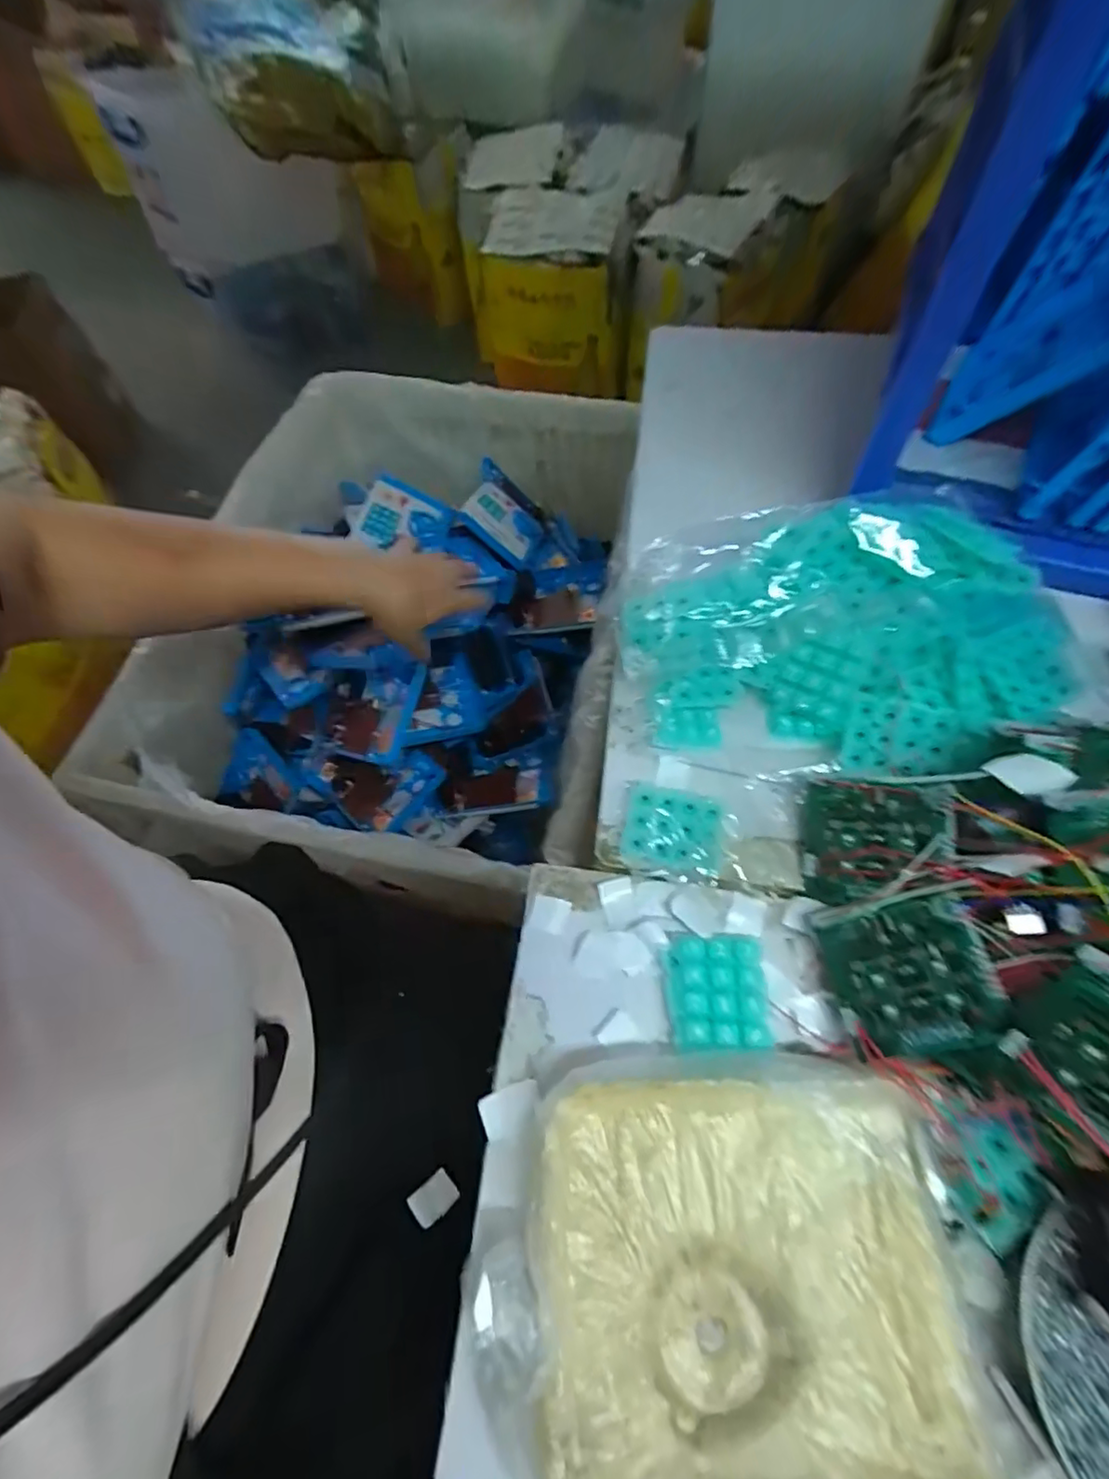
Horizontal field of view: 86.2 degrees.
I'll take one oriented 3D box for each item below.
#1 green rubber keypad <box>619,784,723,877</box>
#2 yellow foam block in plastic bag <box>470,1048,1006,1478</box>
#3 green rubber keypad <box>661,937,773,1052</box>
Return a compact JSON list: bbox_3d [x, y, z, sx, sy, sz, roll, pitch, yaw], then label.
[{"bbox_3d":[0.071,0.055,0.359,0.057,0.012,0.049,4,62,5],"label":"green rubber keypad"},{"bbox_3d":[0.073,0.245,0.258,0.205,0.040,0.185,-8,62,-1],"label":"yellow foam block in plastic bag"},{"bbox_3d":[0.087,0.136,0.319,0.050,0.015,0.055,-3,62,1],"label":"green rubber keypad"}]

